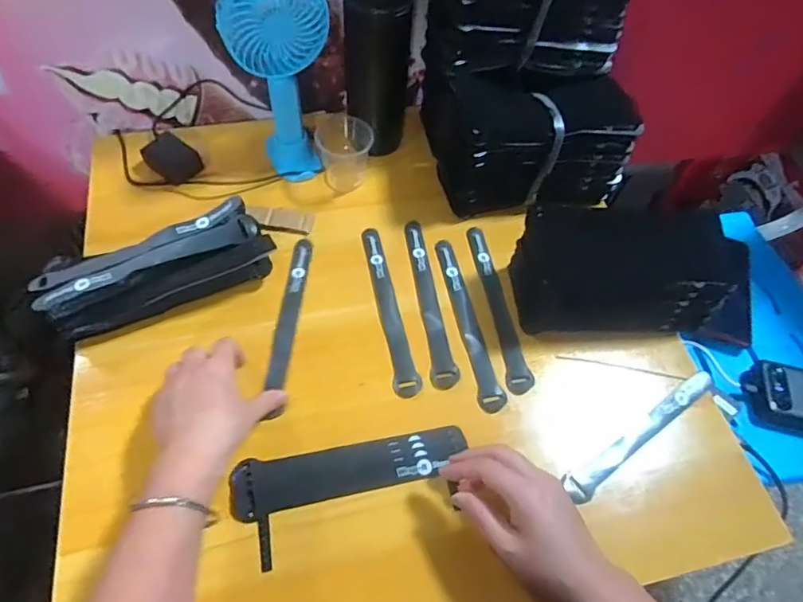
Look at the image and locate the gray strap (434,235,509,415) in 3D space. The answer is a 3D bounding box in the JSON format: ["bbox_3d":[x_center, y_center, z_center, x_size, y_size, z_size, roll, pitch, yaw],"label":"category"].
[{"bbox_3d":[0.066,0.020,0.525,0.024,0.006,0.192,-10,61,-9],"label":"gray strap"}]

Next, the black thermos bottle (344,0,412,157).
[{"bbox_3d":[-0.027,-0.261,0.566,0.070,0.198,0.066,1,60,-3],"label":"black thermos bottle"}]

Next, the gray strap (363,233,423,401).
[{"bbox_3d":[-0.013,0.004,0.526,0.023,0.004,0.195,-9,61,-9],"label":"gray strap"}]

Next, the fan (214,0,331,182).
[{"bbox_3d":[-0.122,-0.223,0.531,0.102,0.205,0.065,-6,61,-7],"label":"fan"}]

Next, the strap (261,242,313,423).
[{"bbox_3d":[-0.115,0.018,0.522,0.021,0.006,0.199,5,59,-1],"label":"strap"}]

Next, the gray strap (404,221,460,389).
[{"bbox_3d":[0.028,-0.003,0.530,0.025,0.004,0.193,-6,61,-7],"label":"gray strap"}]

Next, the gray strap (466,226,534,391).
[{"bbox_3d":[0.099,0.002,0.534,0.024,0.005,0.192,-8,61,-8],"label":"gray strap"}]

